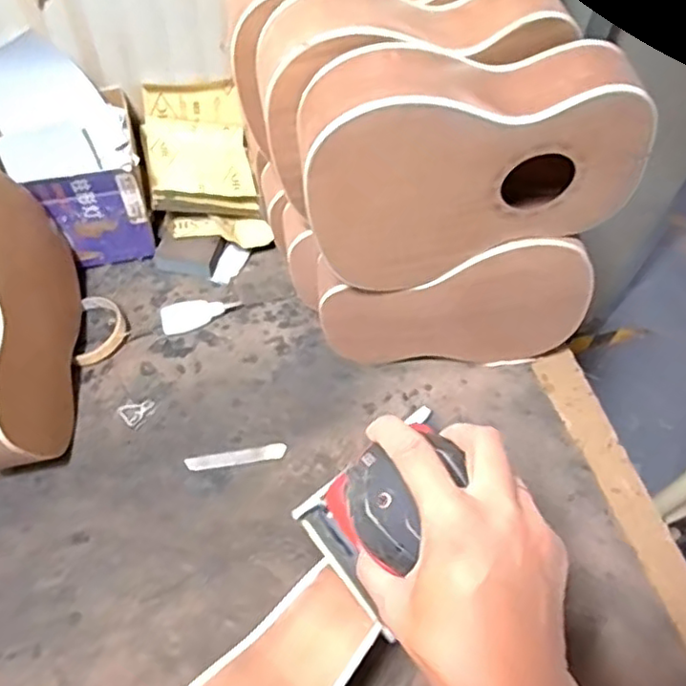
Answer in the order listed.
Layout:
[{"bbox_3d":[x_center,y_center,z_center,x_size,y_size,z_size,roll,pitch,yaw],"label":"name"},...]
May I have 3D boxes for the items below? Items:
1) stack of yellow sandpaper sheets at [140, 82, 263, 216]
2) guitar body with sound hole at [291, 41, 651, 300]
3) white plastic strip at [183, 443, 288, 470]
[{"bbox_3d":[-0.179,-0.240,0.797,0.129,0.057,0.171,-6,74,-20],"label":"stack of yellow sandpaper sheets"},{"bbox_3d":[0.099,-0.139,0.525,0.266,0.190,0.075,-5,58,-6],"label":"guitar body with sound hole"},{"bbox_3d":[-0.112,0.120,0.667,0.104,0.006,0.015,-7,58,-7],"label":"white plastic strip"}]

